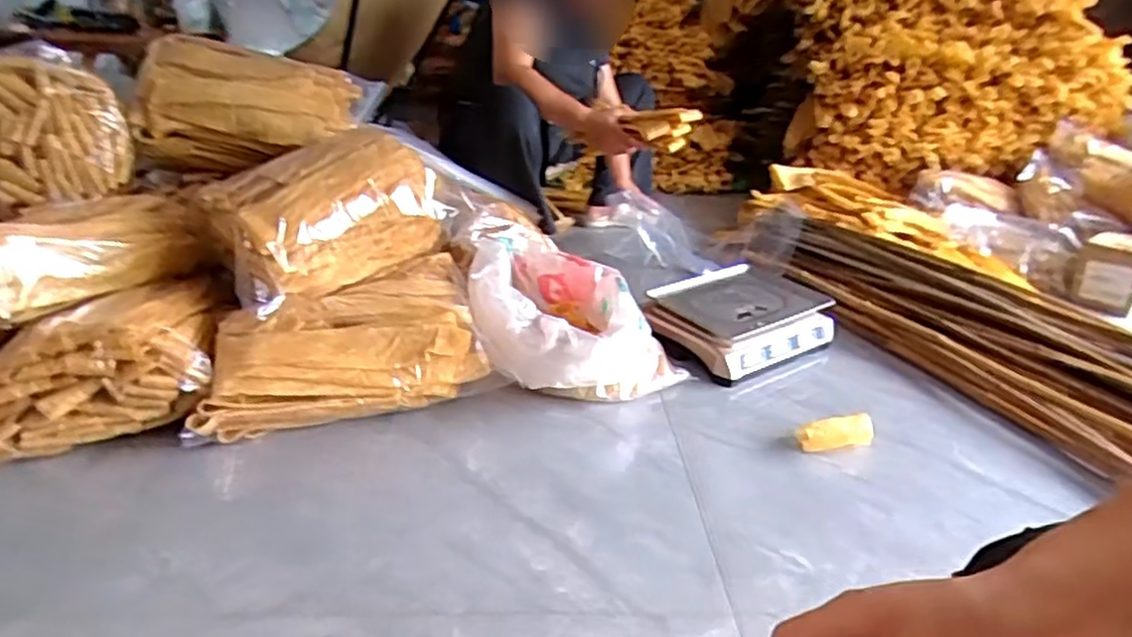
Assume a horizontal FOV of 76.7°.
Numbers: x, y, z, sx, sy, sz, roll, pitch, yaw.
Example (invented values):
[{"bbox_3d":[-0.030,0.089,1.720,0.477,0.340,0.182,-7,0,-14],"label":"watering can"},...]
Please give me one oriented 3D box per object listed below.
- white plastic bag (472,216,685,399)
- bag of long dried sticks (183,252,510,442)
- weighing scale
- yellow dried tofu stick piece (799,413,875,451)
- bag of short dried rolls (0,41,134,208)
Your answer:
[{"bbox_3d":[0.011,-0.011,1.398,0.389,0.199,0.449,-1,24,-7],"label":"white plastic bag"},{"bbox_3d":[-0.387,0.045,1.249,0.457,0.169,0.294,-7,26,-19],"label":"bag of long dried sticks"},{"bbox_3d":[0.370,-0.011,1.515,0.380,0.091,0.270,-12,30,-31],"label":"weighing scale"},{"bbox_3d":[0.443,0.183,1.166,0.125,0.051,0.042,-10,26,-2],"label":"yellow dried tofu stick piece"},{"bbox_3d":[-0.910,-0.342,1.265,0.239,0.207,0.161,-19,32,-39],"label":"bag of short dried rolls"}]

